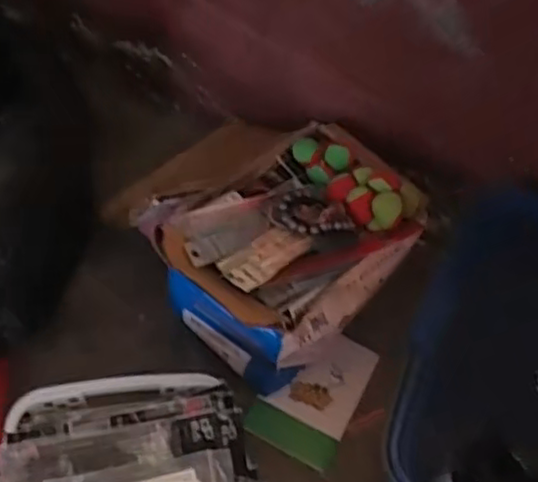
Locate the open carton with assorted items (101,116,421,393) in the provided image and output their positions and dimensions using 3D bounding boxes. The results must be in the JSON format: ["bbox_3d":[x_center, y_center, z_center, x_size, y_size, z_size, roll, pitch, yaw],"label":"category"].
[{"bbox_3d":[0.016,0.001,0.673,0.235,0.149,0.177,-35,65,-23],"label":"open carton with assorted items"}]

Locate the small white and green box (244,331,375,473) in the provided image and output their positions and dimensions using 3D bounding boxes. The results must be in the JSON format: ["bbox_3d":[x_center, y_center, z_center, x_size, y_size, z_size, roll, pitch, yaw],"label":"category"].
[{"bbox_3d":[0.045,0.151,0.704,0.089,0.012,0.135,25,65,11],"label":"small white and green box"}]

